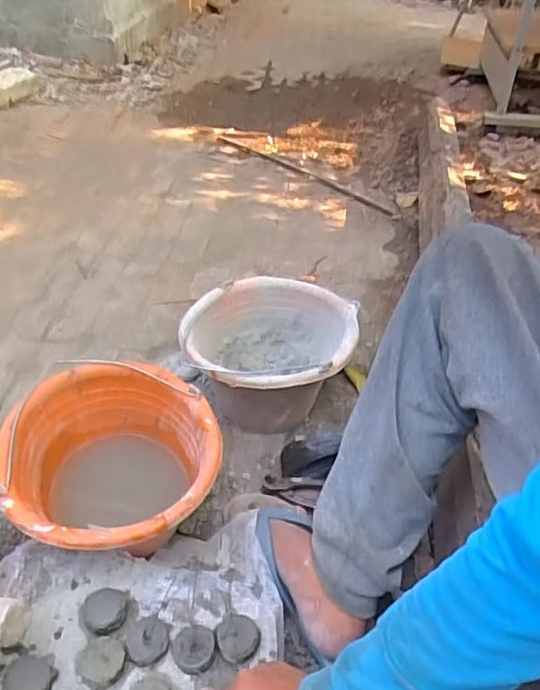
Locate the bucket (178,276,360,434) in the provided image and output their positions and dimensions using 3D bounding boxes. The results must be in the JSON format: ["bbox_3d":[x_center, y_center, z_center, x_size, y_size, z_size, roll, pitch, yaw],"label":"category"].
[{"bbox_3d":[-0.005,0.034,0.911,0.245,0.173,0.248,3,40,-3],"label":"bucket"}]

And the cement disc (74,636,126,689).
[{"bbox_3d":[-0.171,0.313,0.574,0.047,0.018,0.049,3,40,-3],"label":"cement disc"}]

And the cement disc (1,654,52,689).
[{"bbox_3d":[-0.236,0.327,0.557,0.045,0.017,0.044,3,40,-3],"label":"cement disc"}]

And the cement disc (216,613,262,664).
[{"bbox_3d":[-0.033,0.304,0.597,0.045,0.017,0.040,6,40,1],"label":"cement disc"}]

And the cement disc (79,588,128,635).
[{"bbox_3d":[-0.176,0.283,0.612,0.048,0.016,0.048,3,40,-3],"label":"cement disc"}]

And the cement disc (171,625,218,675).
[{"bbox_3d":[-0.077,0.310,0.589,0.044,0.016,0.045,3,40,-3],"label":"cement disc"}]

